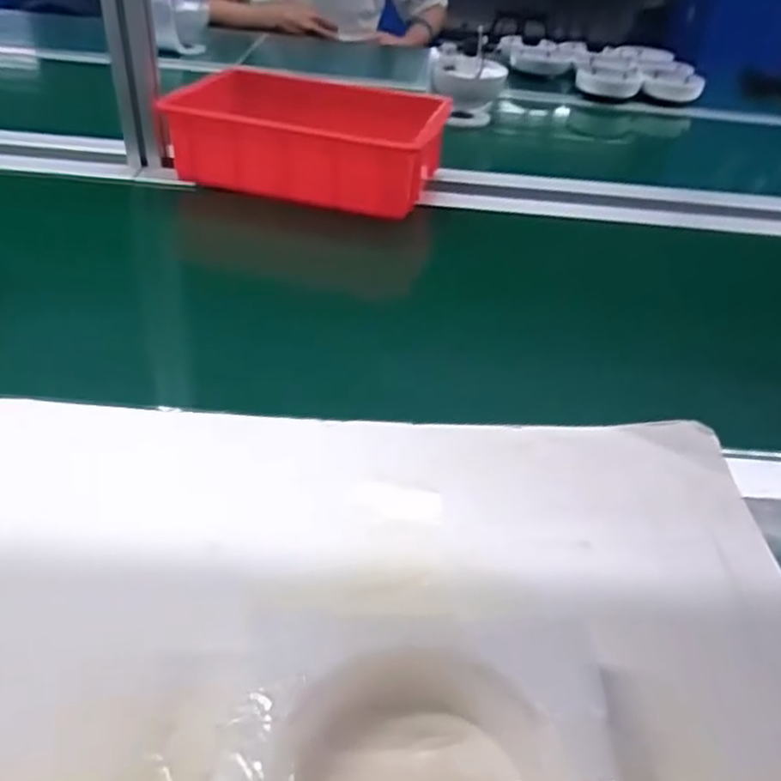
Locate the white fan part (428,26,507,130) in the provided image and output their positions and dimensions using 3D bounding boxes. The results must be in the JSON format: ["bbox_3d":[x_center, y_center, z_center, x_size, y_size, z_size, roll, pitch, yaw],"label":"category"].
[{"bbox_3d":[0.108,-0.455,1.007,0.103,0.119,0.083,7,38,5],"label":"white fan part"}]

